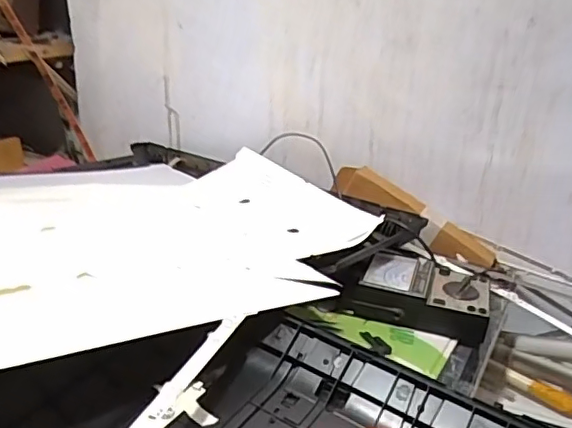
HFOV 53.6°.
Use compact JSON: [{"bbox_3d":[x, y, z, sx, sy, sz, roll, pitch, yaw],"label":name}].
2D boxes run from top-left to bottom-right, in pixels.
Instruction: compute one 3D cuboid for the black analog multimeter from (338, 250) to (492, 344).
[{"bbox_3d":[0.172,0.102,0.750,0.182,0.051,0.118,9,22,15],"label":"black analog multimeter"}]

